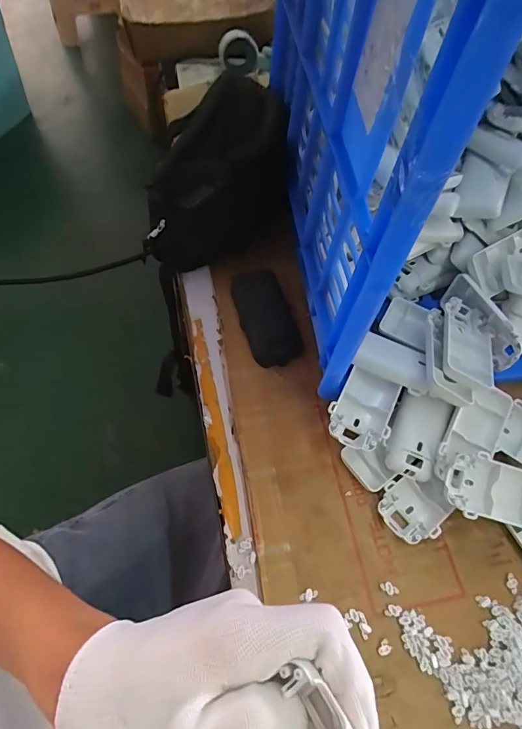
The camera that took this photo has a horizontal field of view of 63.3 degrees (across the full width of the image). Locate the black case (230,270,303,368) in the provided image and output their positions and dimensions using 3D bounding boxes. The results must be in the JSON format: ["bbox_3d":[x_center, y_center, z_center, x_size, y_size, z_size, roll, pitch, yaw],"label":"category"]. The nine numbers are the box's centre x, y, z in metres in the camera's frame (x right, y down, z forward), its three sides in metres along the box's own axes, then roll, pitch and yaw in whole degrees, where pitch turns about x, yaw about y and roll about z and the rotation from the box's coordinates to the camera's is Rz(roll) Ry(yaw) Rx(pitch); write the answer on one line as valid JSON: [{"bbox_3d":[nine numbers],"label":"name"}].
[{"bbox_3d":[0.005,-0.051,0.452,0.053,0.008,0.113,-21,69,1],"label":"black case"}]

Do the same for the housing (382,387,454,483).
[{"bbox_3d":[0.138,0.064,0.377,0.044,0.020,0.071,19,78,14],"label":"housing"}]

